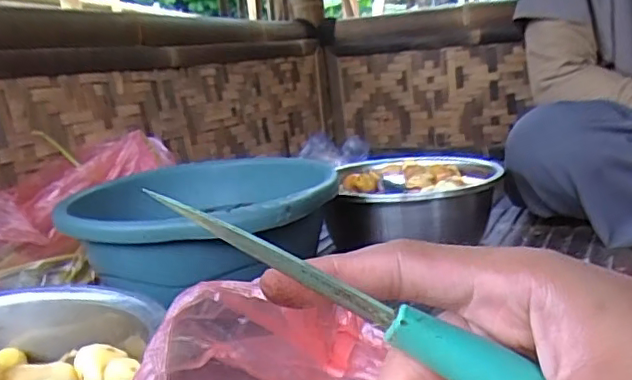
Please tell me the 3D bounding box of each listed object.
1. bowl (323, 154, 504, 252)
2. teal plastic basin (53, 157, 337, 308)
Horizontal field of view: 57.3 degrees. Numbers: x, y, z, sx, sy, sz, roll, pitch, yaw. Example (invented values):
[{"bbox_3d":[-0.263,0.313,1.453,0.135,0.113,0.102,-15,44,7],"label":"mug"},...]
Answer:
[{"bbox_3d":[0.150,0.015,0.898,0.262,0.090,0.268,-5,12,11],"label":"bowl"},{"bbox_3d":[-0.144,0.037,0.757,0.339,0.109,0.338,-7,12,2],"label":"teal plastic basin"}]

